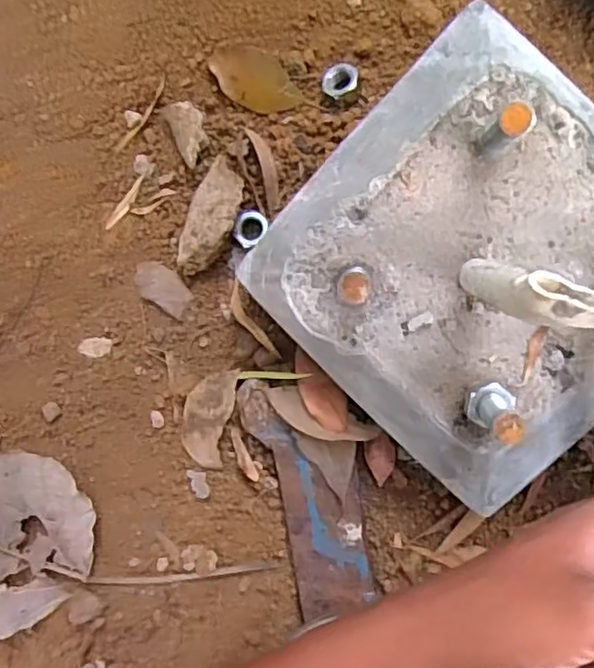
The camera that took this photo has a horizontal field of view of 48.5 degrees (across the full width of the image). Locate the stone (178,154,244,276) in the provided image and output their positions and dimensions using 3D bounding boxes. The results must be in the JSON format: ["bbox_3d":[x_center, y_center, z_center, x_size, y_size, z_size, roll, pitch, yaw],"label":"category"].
[{"bbox_3d":[-0.056,-0.076,0.430,0.034,0.042,0.076,13,98,4],"label":"stone"}]

